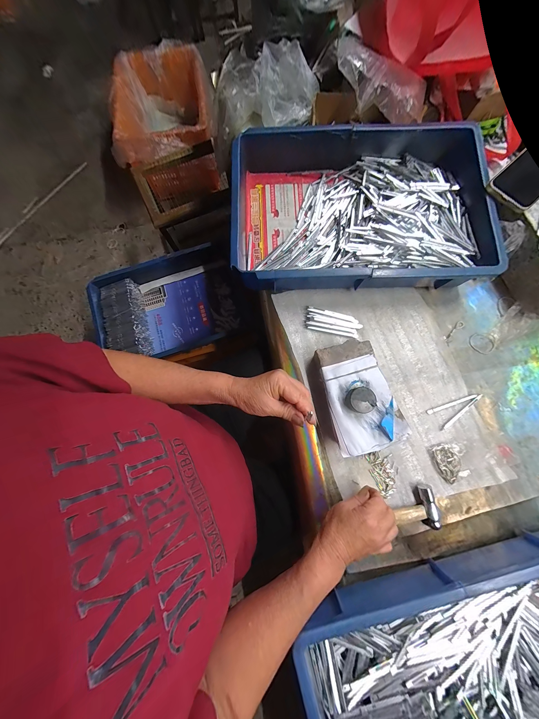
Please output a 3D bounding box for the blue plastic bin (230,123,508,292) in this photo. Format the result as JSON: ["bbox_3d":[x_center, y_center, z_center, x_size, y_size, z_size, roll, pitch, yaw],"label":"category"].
[{"bbox_3d":[0.154,-0.263,0.425,0.430,0.086,0.281,-1,79,1],"label":"blue plastic bin"}]

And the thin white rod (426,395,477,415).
[{"bbox_3d":[0.310,0.076,0.395,0.088,0.004,0.007,-18,79,-2],"label":"thin white rod"}]

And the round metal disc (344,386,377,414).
[{"bbox_3d":[0.136,0.061,0.349,0.039,0.021,0.037,0,79,1],"label":"round metal disc"}]

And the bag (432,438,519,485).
[{"bbox_3d":[0.317,0.156,0.364,0.099,0.039,0.060,-17,79,-2],"label":"bag"}]

